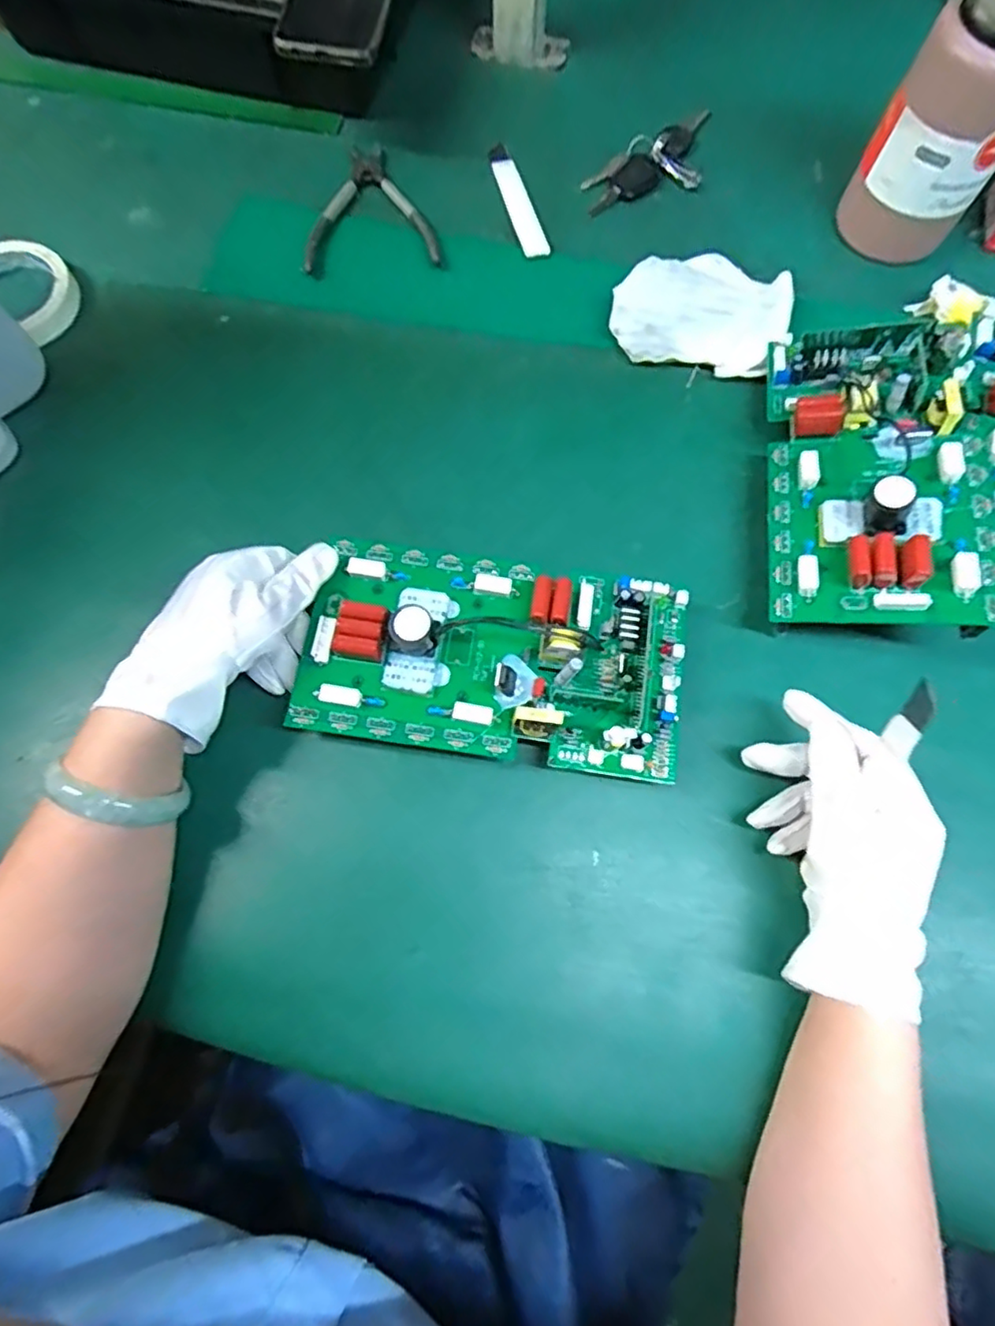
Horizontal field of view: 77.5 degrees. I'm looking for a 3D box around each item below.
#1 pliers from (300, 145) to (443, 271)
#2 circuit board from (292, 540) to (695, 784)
[{"bbox_3d":[-0.103,-0.385,0.514,0.106,0.009,0.145,-3,74,-1],"label":"pliers"},{"bbox_3d":[0.000,-0.007,0.365,0.221,0.042,0.122,8,73,5],"label":"circuit board"}]

